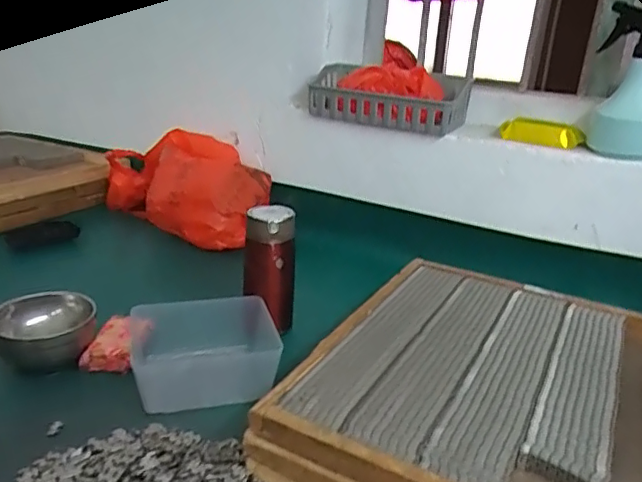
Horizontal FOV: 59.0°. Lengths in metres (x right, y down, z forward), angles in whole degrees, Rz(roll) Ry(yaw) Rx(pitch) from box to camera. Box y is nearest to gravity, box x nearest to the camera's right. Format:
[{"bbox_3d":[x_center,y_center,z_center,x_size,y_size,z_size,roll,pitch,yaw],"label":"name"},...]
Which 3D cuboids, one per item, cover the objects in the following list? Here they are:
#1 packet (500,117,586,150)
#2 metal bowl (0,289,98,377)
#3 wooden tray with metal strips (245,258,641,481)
[{"bbox_3d":[0.332,-0.163,0.854,0.115,0.036,0.022,11,20,18],"label":"packet"},{"bbox_3d":[-0.315,0.105,0.649,0.106,0.055,0.105,-7,23,-31],"label":"metal bowl"},{"bbox_3d":[0.203,0.156,0.556,0.394,0.071,0.399,15,21,26],"label":"wooden tray with metal strips"}]

